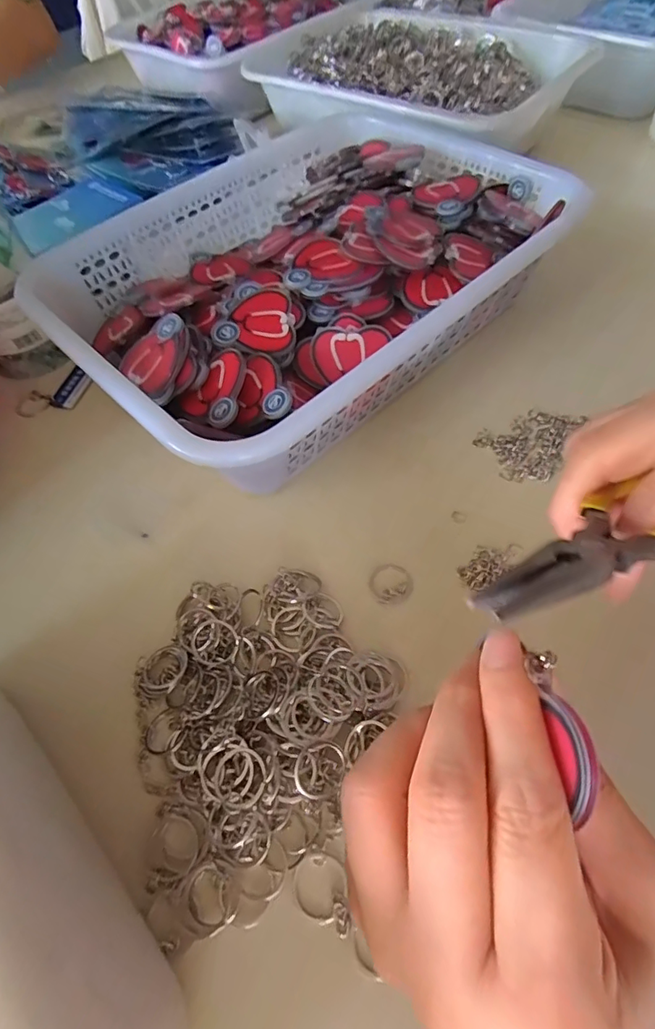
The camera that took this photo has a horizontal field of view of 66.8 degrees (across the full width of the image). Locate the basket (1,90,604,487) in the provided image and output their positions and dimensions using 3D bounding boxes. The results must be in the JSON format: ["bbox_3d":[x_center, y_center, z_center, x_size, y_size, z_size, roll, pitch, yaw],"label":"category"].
[{"bbox_3d":[-0.016,-0.181,0.385,0.352,0.083,0.277,-40,64,-19],"label":"basket"}]

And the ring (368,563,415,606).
[{"bbox_3d":[0.037,0.039,0.289,0.025,0.004,0.025,-2,58,3],"label":"ring"}]

